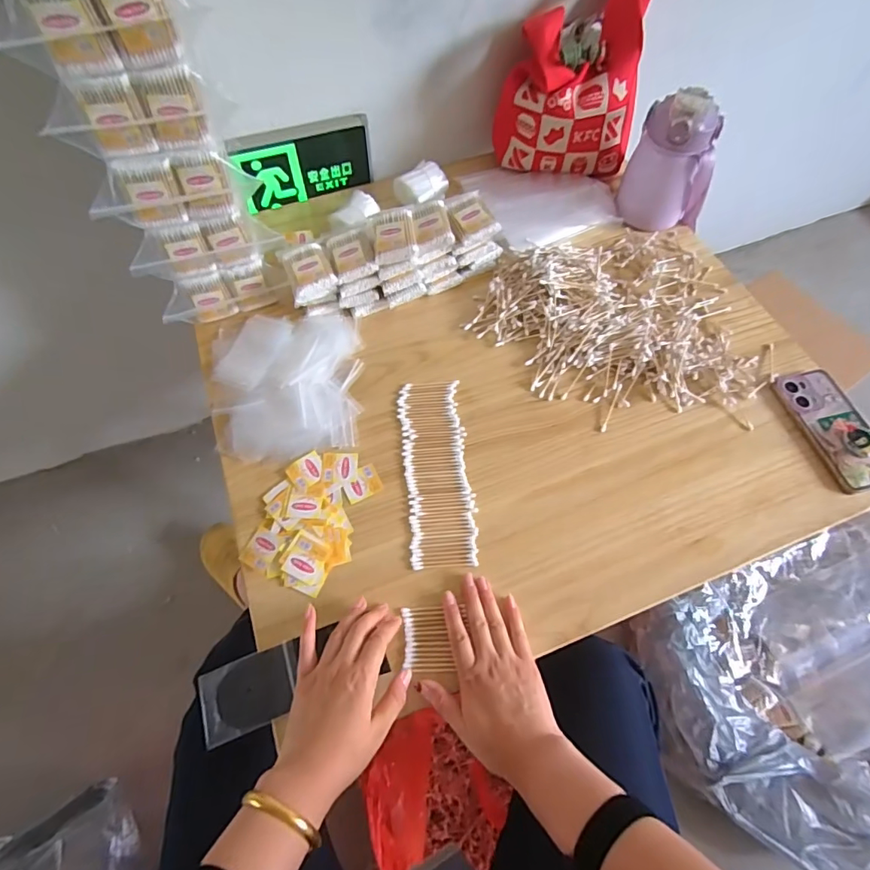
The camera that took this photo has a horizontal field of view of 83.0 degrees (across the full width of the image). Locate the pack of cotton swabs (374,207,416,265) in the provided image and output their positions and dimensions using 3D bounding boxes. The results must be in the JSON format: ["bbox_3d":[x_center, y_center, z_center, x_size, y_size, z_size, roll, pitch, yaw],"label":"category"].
[{"bbox_3d":[-0.054,-0.269,0.661,0.053,0.024,0.079,-3,61,-2],"label":"pack of cotton swabs"}]

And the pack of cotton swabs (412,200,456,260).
[{"bbox_3d":[-0.005,-0.280,0.671,0.052,0.031,0.075,-11,61,-6],"label":"pack of cotton swabs"}]

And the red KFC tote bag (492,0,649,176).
[{"bbox_3d":[0.219,-0.554,0.767,0.213,0.224,0.187,18,62,10],"label":"red KFC tote bag"}]

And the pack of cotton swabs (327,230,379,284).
[{"bbox_3d":[-0.114,-0.245,0.670,0.052,0.021,0.073,-16,62,-9],"label":"pack of cotton swabs"}]

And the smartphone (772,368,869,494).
[{"bbox_3d":[0.491,-0.013,0.601,0.077,0.023,0.162,-12,61,-7],"label":"smartphone"}]

